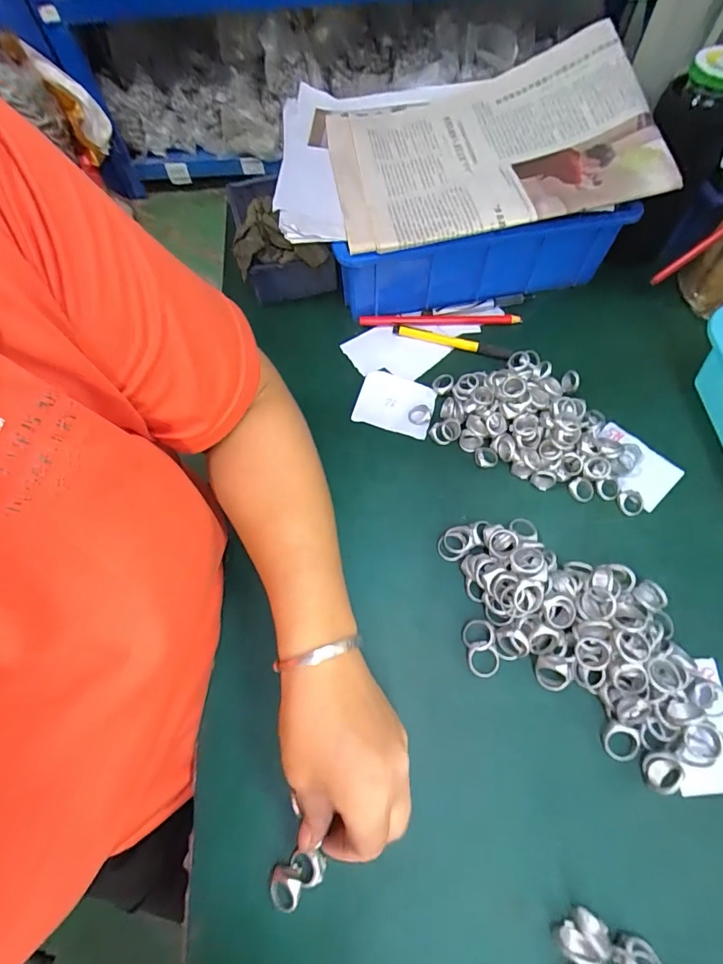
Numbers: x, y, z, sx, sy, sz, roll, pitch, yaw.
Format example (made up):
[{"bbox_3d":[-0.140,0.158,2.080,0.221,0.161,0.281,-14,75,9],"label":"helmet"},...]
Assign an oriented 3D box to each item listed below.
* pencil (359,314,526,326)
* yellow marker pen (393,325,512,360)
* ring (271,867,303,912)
[{"bbox_3d":[0.082,-0.172,0.458,0.166,0.009,0.013,1,64,2],"label":"pencil"},{"bbox_3d":[0.092,-0.145,0.447,0.121,0.009,0.012,18,66,10],"label":"yellow marker pen"},{"bbox_3d":[-0.046,0.246,0.263,0.019,0.012,0.020,-1,64,2],"label":"ring"}]

